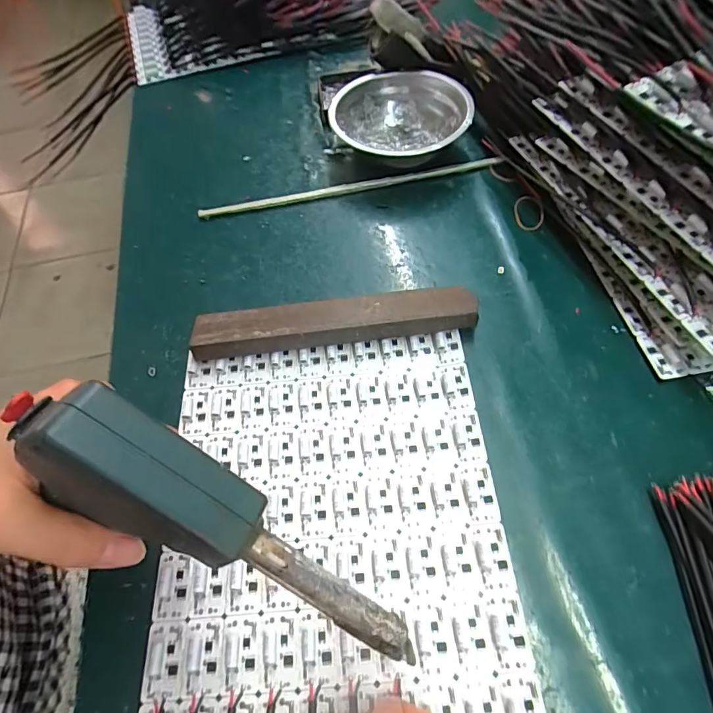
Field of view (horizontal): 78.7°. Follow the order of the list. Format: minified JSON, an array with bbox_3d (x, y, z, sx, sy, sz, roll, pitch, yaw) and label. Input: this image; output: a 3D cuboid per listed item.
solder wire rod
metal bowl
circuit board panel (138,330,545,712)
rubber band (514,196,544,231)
[{"bbox_3d":[-0.005,-0.156,0.401,0.277,0.008,0.010,-11,60,-3],"label":"solder wire rod"},{"bbox_3d":[0.045,-0.227,0.419,0.124,0.045,0.124,-2,60,3],"label":"metal bowl"},{"bbox_3d":[-0.015,0.095,0.258,0.194,0.007,0.228,-5,60,1],"label":"circuit board panel"},{"bbox_3d":[0.148,-0.123,0.371,0.024,0.005,0.038,7,61,8],"label":"rubber band"}]

